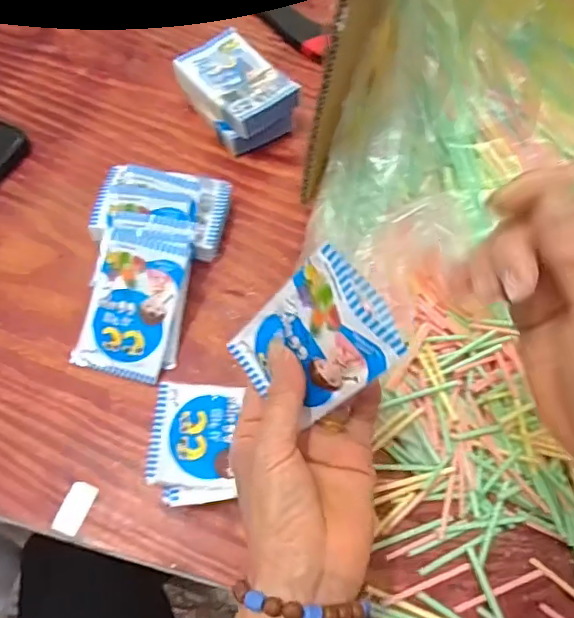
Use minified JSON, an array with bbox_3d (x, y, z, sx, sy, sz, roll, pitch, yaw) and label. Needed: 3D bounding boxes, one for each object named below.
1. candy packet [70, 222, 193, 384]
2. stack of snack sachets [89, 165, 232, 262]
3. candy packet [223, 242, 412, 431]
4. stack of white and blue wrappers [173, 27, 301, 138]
[{"bbox_3d":[-0.116,-0.004,0.422,0.067,0.014,0.108,14,88,6],"label":"candy packet"},{"bbox_3d":[-0.104,-0.085,0.466,0.107,0.048,0.072,4,61,-1],"label":"stack of snack sachets"},{"bbox_3d":[0.012,0.019,0.292,0.013,0.102,0.064,-25,78,-42],"label":"candy packet"},{"bbox_3d":[-0.044,-0.201,0.534,0.072,0.050,0.114,-37,69,-21],"label":"stack of white and blue wrappers"}]

